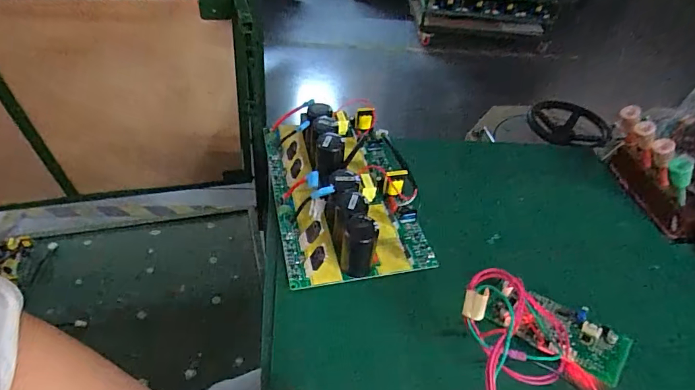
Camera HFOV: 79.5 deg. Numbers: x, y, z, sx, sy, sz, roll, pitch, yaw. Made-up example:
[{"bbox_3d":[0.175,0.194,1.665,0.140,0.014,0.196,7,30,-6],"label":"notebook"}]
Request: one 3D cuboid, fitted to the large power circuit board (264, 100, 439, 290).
[{"bbox_3d":[-0.006,-0.025,0.443,0.144,0.057,0.239,-6,45,-13],"label":"large power circuit board"}]

